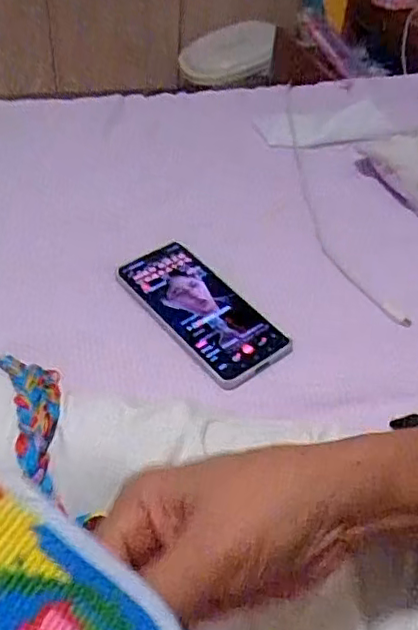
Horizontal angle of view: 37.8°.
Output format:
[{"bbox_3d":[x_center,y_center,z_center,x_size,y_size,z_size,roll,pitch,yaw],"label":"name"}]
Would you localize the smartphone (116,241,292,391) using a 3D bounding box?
[{"bbox_3d":[-0.007,-0.008,0.536,0.076,0.009,0.164,-30,58,-25],"label":"smartphone"}]

